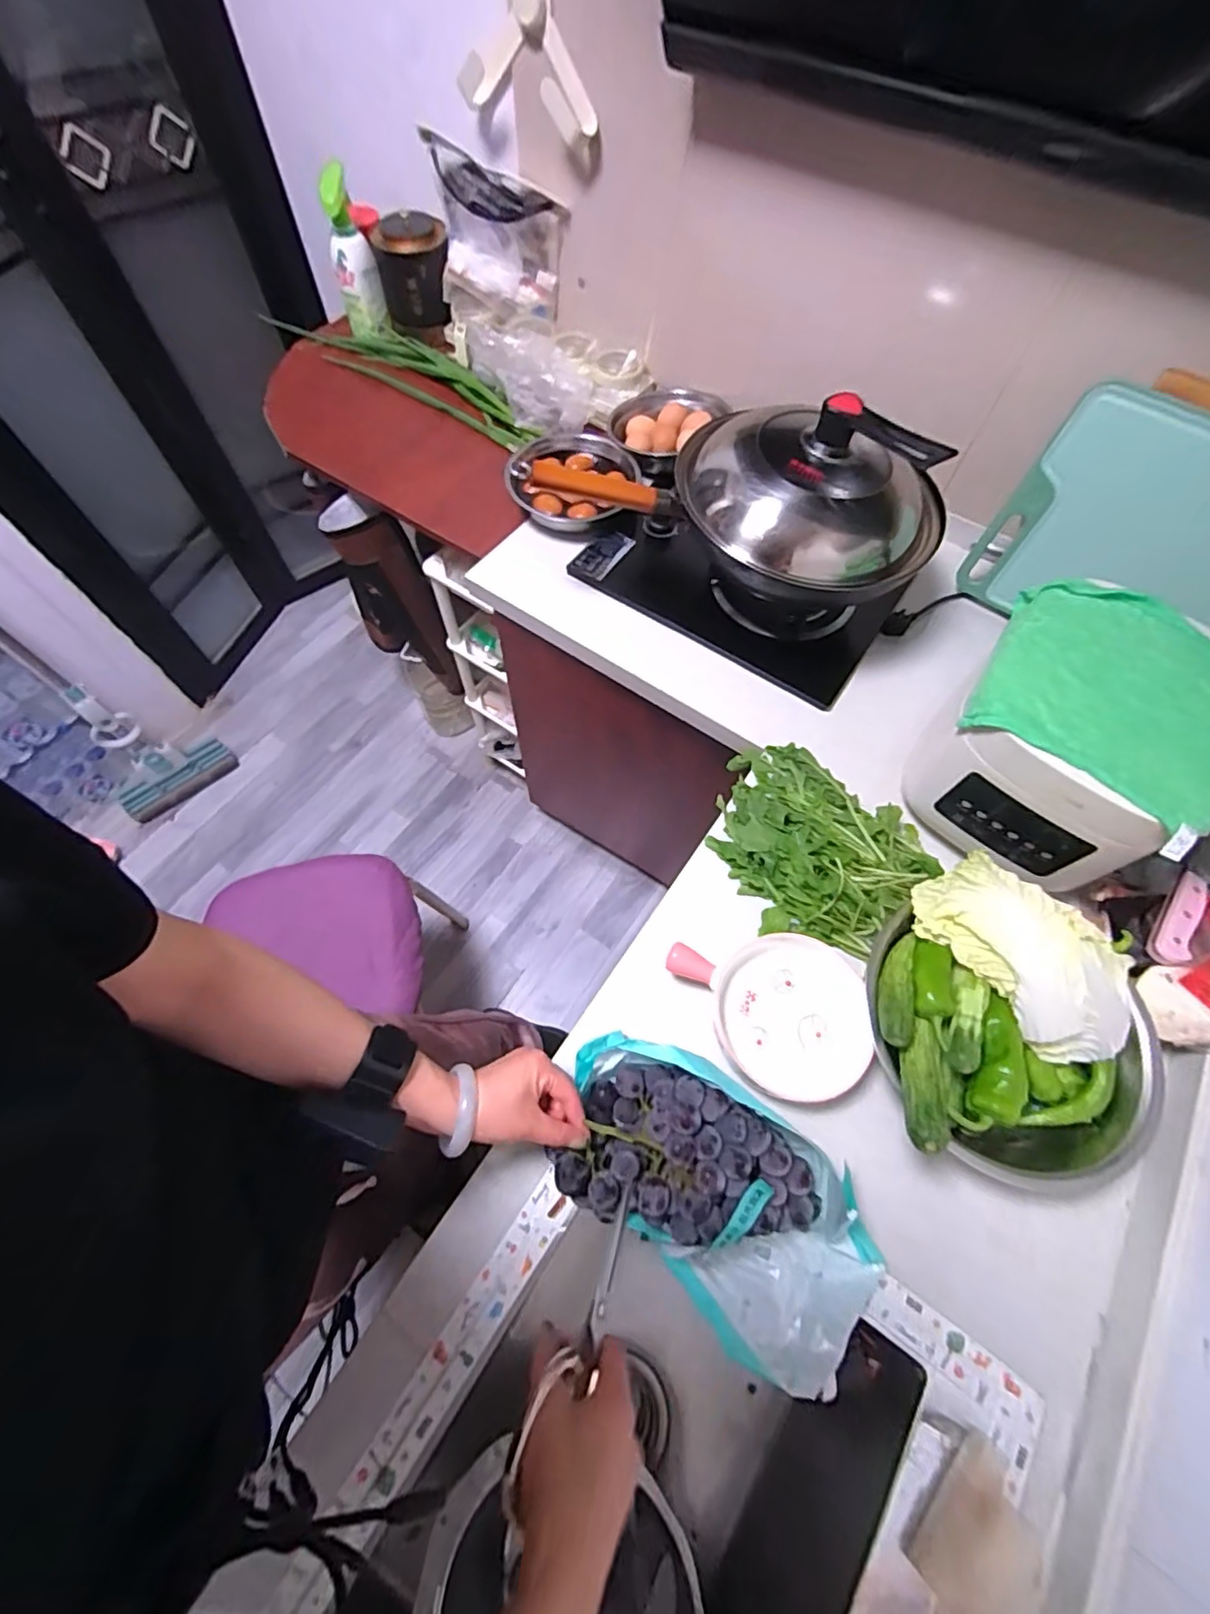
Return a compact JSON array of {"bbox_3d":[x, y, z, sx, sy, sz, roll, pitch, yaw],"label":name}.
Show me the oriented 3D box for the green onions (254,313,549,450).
[{"bbox_3d":[-0.389,-0.809,1.087,0.661,0.051,0.087,33,68,9],"label":"green onions"}]

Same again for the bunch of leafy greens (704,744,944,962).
[{"bbox_3d":[0.227,0.037,0.681,0.208,0.061,0.254,-38,75,-18],"label":"bunch of leafy greens"}]

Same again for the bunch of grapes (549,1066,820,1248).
[{"bbox_3d":[0.070,0.291,0.493,0.198,0.066,0.118,13,66,4],"label":"bunch of grapes"}]

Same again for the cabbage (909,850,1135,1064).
[{"bbox_3d":[0.400,0.142,0.558,0.213,0.070,0.123,40,69,12],"label":"cabbage"}]

